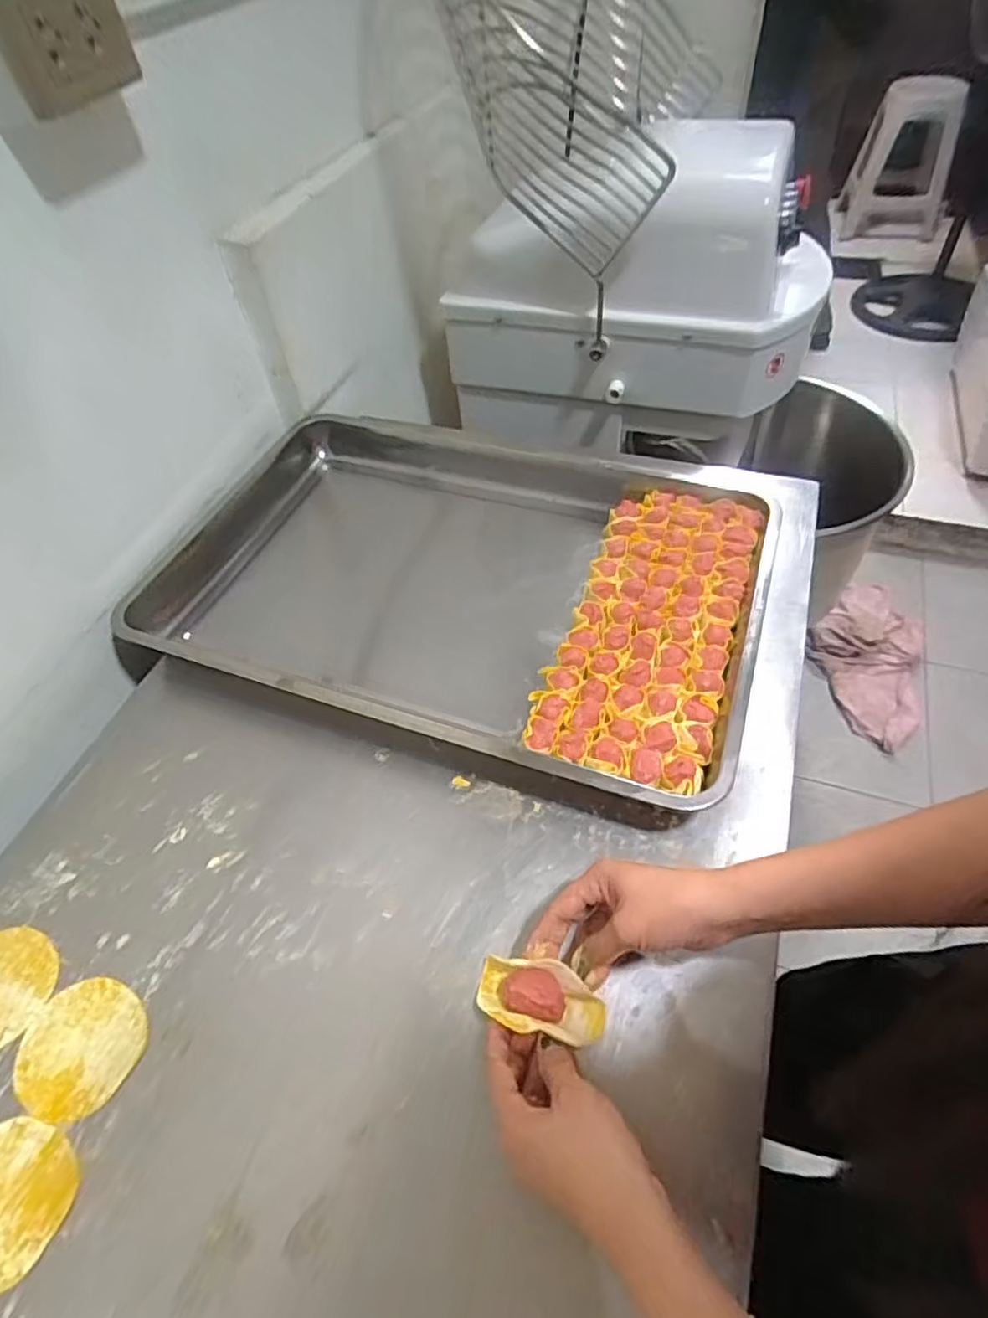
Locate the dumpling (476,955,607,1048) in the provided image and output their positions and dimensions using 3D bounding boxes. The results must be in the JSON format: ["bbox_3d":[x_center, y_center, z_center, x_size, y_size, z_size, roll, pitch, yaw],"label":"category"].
[{"bbox_3d":[0.031,0.225,0.424,0.084,0.032,0.042,14,54,11],"label":"dumpling"}]

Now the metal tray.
[{"bbox_3d":[-0.055,-0.097,0.674,0.630,0.053,0.409,14,54,15],"label":"metal tray"}]

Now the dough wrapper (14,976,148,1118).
[{"bbox_3d":[-0.285,0.266,0.442,0.084,0.004,0.080,-2,52,3],"label":"dough wrapper"}]

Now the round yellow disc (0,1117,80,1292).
[{"bbox_3d":[-0.303,0.333,0.393,0.085,0.004,0.079,-2,52,3],"label":"round yellow disc"}]

